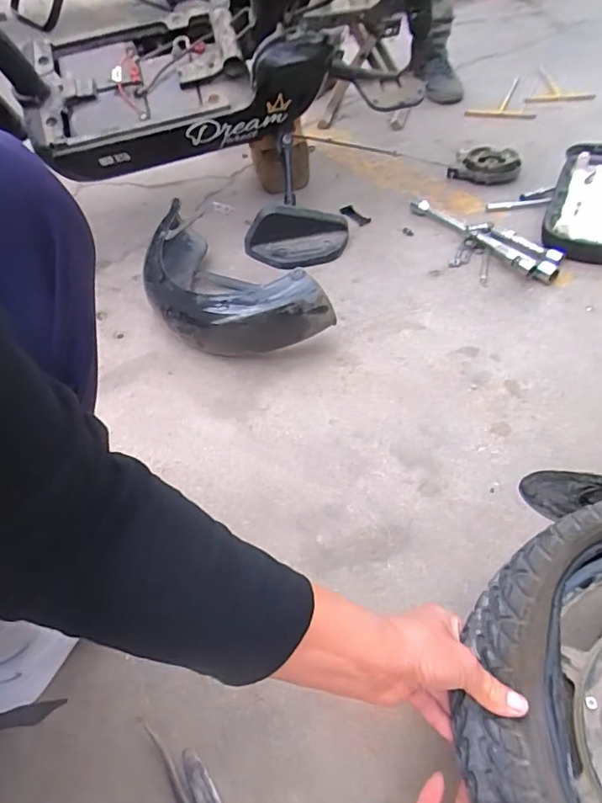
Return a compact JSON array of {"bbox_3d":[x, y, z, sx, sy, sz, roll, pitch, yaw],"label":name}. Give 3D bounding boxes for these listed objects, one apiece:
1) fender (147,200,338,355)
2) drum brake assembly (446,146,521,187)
[{"bbox_3d":[-0.144,-0.176,0.821,0.181,0.131,0.399,-33,53,-21],"label":"fender"},{"bbox_3d":[0.415,-0.523,1.130,0.145,0.049,0.105,22,54,24],"label":"drum brake assembly"}]

